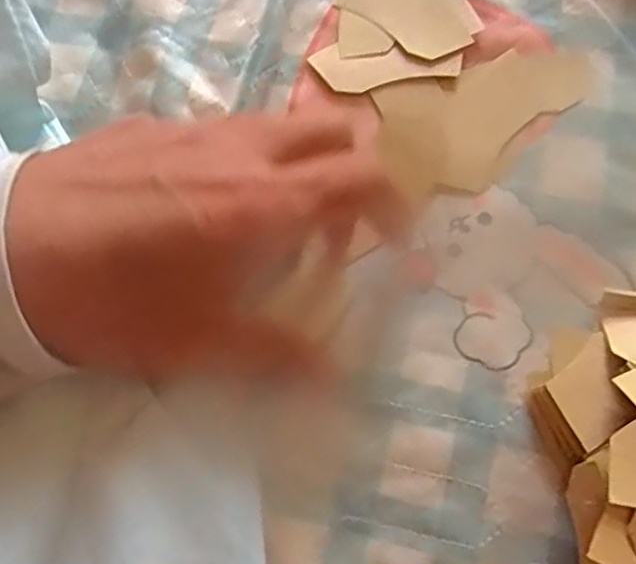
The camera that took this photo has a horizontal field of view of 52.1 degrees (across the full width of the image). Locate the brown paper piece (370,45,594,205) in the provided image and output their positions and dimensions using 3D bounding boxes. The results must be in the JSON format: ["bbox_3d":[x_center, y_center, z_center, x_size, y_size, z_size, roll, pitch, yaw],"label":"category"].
[{"bbox_3d":[0.068,-0.064,0.255,0.085,0.004,0.049,-17,77,-3],"label":"brown paper piece"}]

